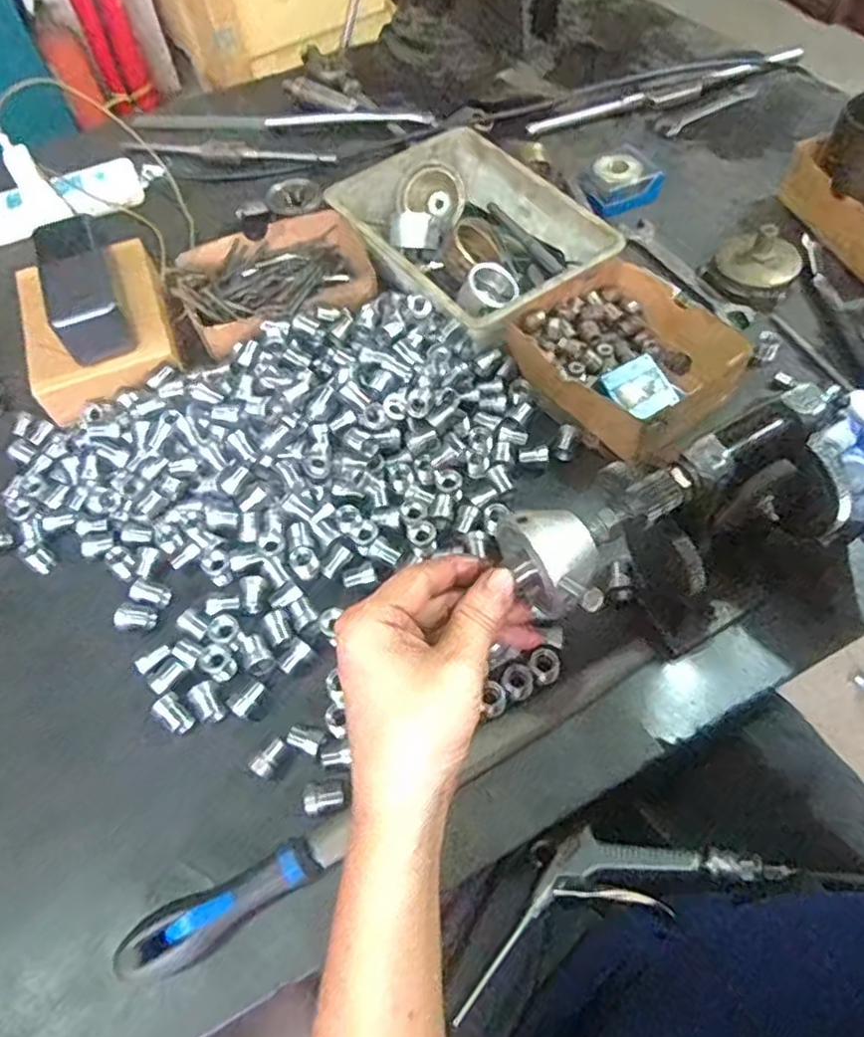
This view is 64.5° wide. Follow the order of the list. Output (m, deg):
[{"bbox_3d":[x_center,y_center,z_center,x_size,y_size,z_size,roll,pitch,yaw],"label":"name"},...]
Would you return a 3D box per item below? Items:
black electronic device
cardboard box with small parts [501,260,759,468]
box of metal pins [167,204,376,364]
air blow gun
[{"bbox_3d":[-0.298,-0.202,0.580,0.052,0.046,0.139,-21,72,-9],"label":"black electronic device"},{"bbox_3d":[0.166,-0.138,0.584,0.148,0.053,0.179,-35,62,-17],"label":"cardboard box with small parts"},{"bbox_3d":[-0.146,-0.226,0.655,0.187,0.035,0.145,-30,61,-14],"label":"box of metal pins"},{"bbox_3d":[0.134,0.263,0.503,0.221,0.049,0.075,-17,58,-7],"label":"air blow gun"}]

